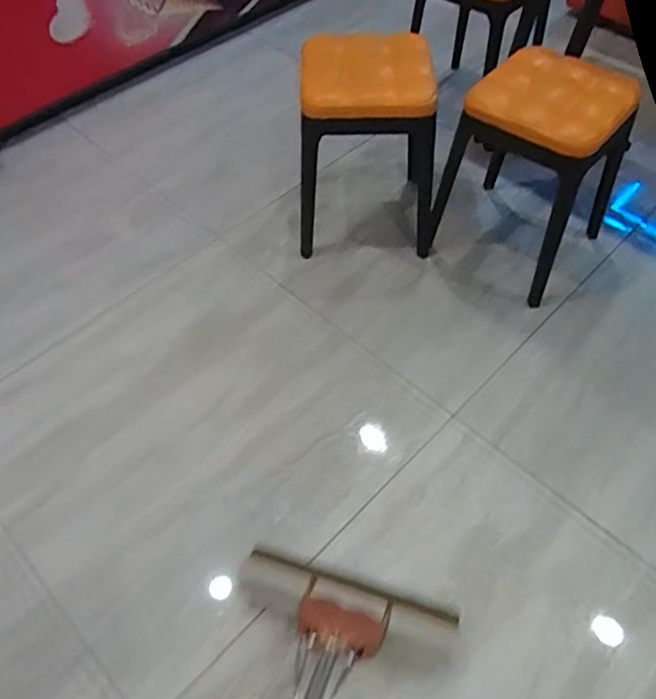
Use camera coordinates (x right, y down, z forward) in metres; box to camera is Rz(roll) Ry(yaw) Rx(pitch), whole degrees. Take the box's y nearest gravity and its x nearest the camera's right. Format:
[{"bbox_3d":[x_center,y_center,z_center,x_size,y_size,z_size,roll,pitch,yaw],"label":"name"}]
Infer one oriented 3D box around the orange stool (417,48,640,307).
[{"bbox_3d":[0.452,-0.396,1.341,0.342,0.430,0.322,30,60,21],"label":"orange stool"}]

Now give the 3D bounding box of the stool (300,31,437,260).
[{"bbox_3d":[0.082,-0.494,1.373,0.316,0.404,0.282,-3,54,0],"label":"stool"}]

